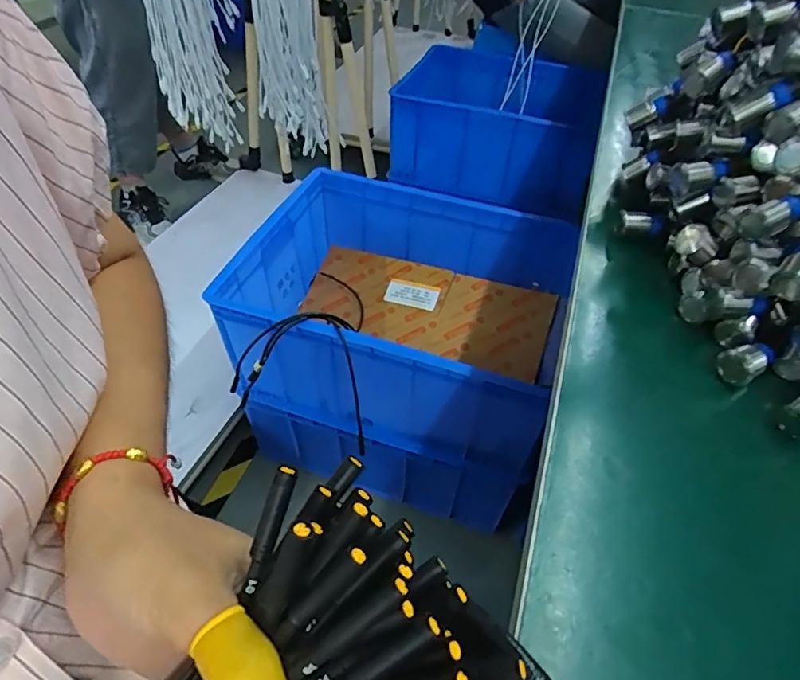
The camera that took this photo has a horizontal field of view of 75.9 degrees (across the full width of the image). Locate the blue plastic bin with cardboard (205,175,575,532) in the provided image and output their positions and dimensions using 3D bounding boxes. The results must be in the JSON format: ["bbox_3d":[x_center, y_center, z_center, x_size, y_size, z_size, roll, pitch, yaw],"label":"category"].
[{"bbox_3d":[0.008,-0.032,0.911,0.506,0.273,0.415,16,49,13],"label":"blue plastic bin with cardboard"}]

